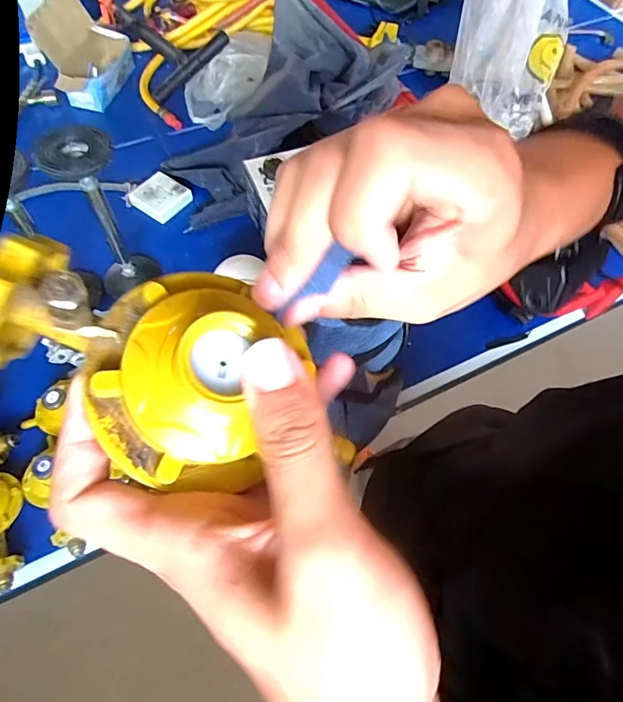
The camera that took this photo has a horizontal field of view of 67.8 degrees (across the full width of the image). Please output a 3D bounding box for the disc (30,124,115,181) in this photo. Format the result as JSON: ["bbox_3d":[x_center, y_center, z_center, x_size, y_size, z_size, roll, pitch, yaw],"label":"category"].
[{"bbox_3d":[-0.306,-0.254,0.595,0.087,0.020,0.087,1,60,-2],"label":"disc"}]

